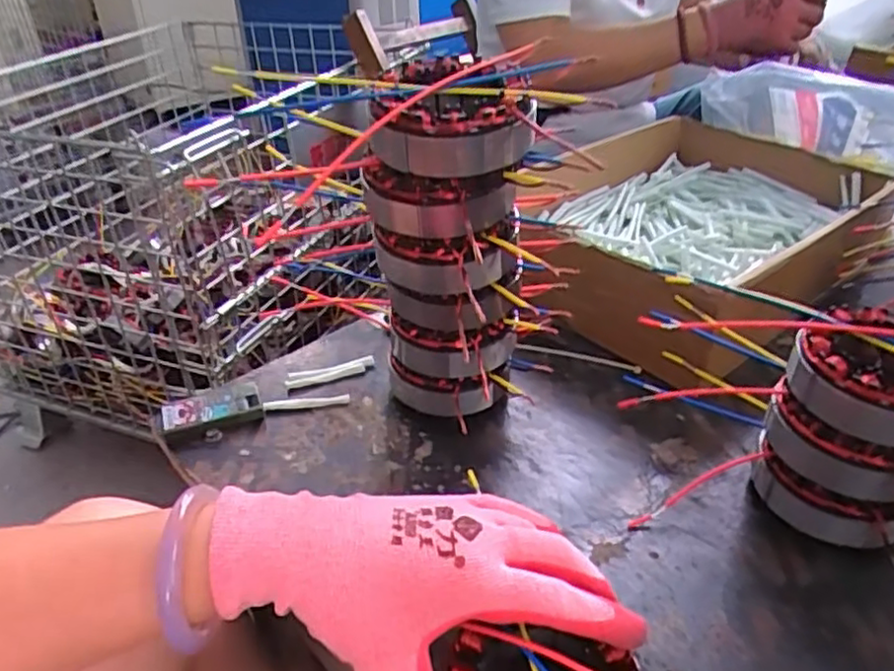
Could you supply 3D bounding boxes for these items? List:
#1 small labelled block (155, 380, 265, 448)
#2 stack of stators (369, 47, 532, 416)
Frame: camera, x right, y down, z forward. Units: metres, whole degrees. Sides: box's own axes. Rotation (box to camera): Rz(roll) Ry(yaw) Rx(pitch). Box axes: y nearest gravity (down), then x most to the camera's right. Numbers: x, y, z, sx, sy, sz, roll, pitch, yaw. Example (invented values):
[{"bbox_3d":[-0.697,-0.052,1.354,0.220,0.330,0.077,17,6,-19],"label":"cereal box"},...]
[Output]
[{"bbox_3d":[-0.168,0.055,0.483,0.070,0.016,0.035,-15,37,-19],"label":"small labelled block"},{"bbox_3d":[0.001,-0.032,0.413,0.089,0.234,0.084,-3,34,-3],"label":"stack of stators"}]

